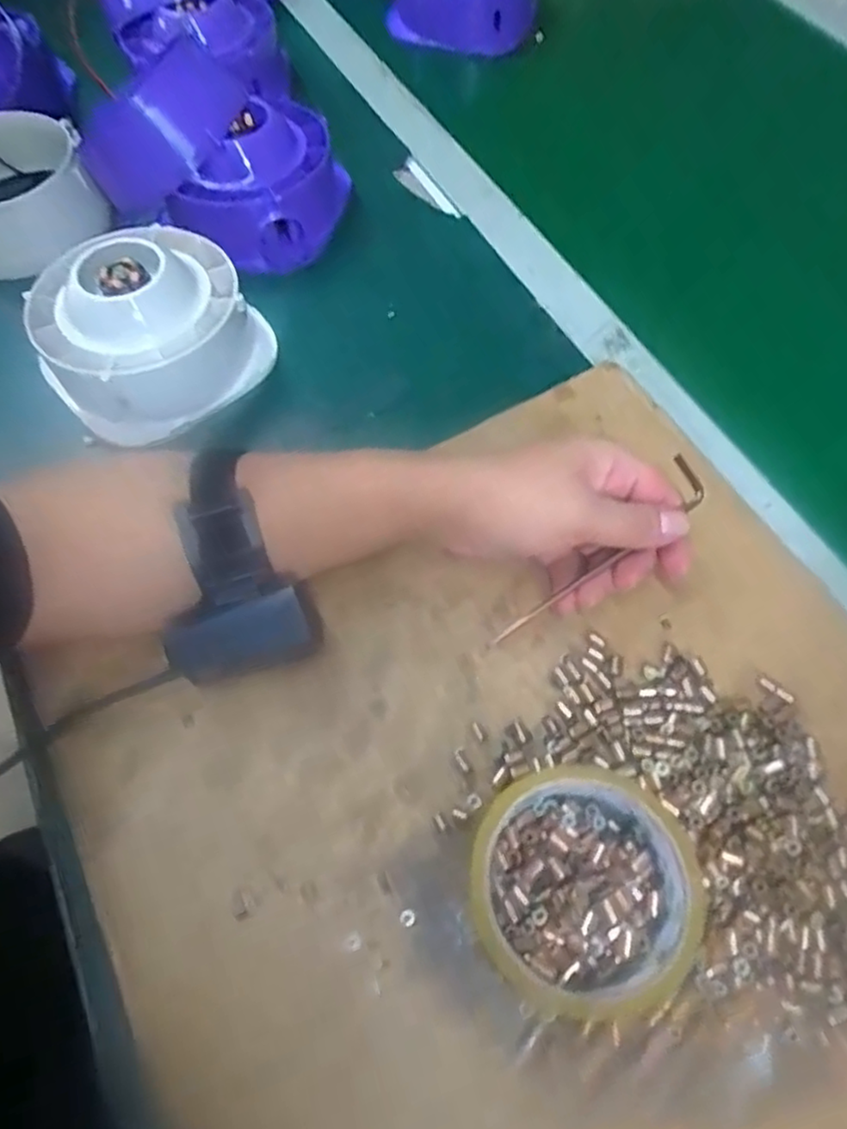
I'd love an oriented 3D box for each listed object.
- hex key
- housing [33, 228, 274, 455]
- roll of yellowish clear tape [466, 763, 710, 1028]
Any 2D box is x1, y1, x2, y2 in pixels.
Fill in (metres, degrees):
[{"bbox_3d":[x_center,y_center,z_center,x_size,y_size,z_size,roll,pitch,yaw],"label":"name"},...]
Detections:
[{"bbox_3d":[0.084,-0.006,0.353,0.138,0.011,0.027,-36,64,6],"label":"hex key"},{"bbox_3d":[-0.179,-0.152,0.440,0.135,0.080,0.125,-39,67,-17],"label":"housing"},{"bbox_3d":[0.068,0.138,0.284,0.091,0.038,0.095,-1,62,2],"label":"roll of yellowish clear tape"}]

